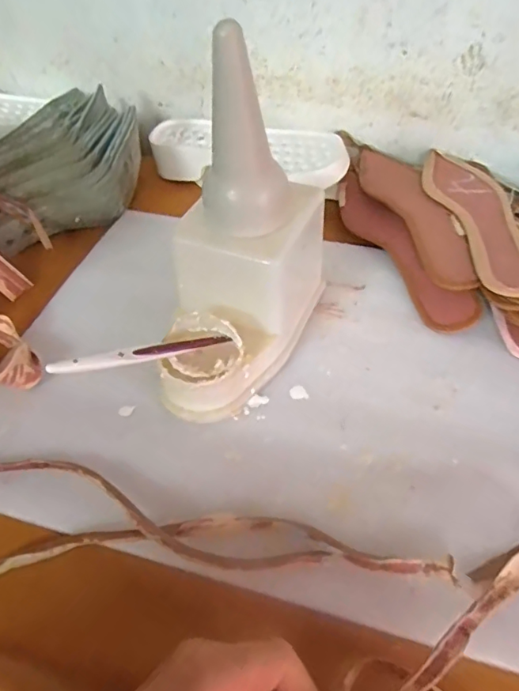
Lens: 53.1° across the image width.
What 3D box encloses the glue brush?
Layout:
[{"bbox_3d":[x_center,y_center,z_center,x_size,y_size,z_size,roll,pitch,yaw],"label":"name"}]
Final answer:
[{"bbox_3d":[-0.087,0.006,0.397,0.144,0.012,0.012,-11,44,-37],"label":"glue brush"}]

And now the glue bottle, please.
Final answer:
[{"bbox_3d":[-0.014,-0.074,0.389,0.125,0.231,0.161,3,48,5],"label":"glue bottle"}]

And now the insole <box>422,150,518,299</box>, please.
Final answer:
[{"bbox_3d":[0.221,-0.132,0.528,0.076,0.013,0.242,0,47,2],"label":"insole"}]

